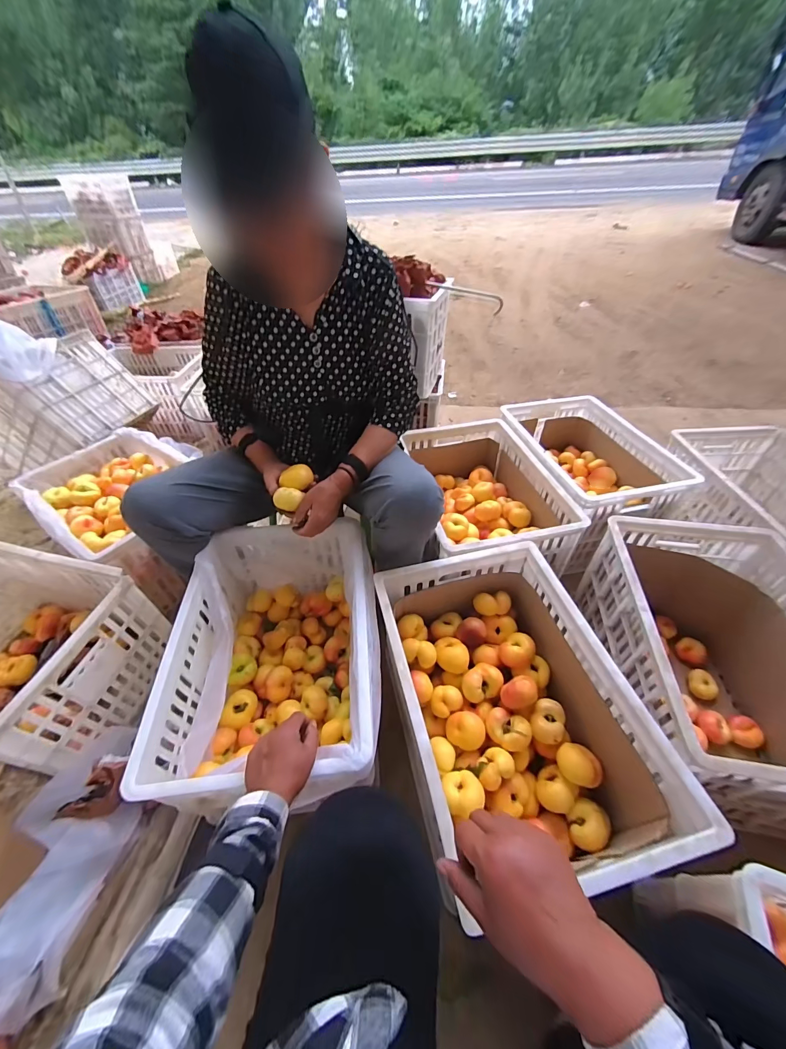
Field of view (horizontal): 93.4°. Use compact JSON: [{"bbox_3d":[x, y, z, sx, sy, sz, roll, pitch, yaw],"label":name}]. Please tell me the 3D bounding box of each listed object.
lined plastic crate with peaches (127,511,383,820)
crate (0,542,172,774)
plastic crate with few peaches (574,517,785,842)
[{"bbox_3d":[-0.209,0.260,0.764,0.355,0.266,0.496,-6,46,-3],"label":"lined plastic crate with peaches"},{"bbox_3d":[-0.807,0.249,0.775,0.495,0.238,0.328,9,47,12],"label":"crate"},{"bbox_3d":[0.617,0.250,0.735,0.355,0.278,0.511,4,47,7],"label":"plastic crate with few peaches"}]

